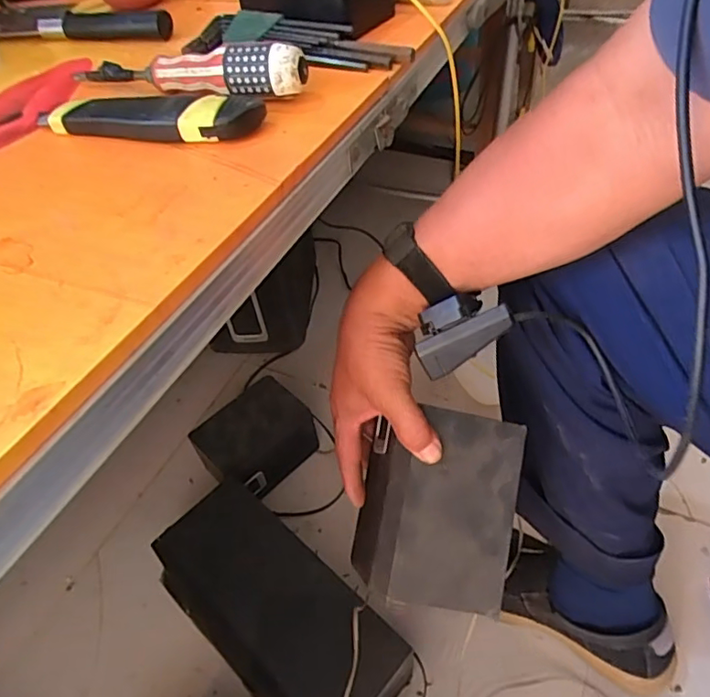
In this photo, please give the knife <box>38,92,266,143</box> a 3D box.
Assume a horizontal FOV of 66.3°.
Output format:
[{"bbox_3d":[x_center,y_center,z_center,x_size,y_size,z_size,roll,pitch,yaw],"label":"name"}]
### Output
[{"bbox_3d":[-0.134,-0.150,0.349,0.151,0.024,0.032,10,50,13],"label":"knife"}]

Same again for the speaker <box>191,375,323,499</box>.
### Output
[{"bbox_3d":[-0.134,0.128,0.757,0.155,0.111,0.115,-37,55,-25],"label":"speaker"}]

